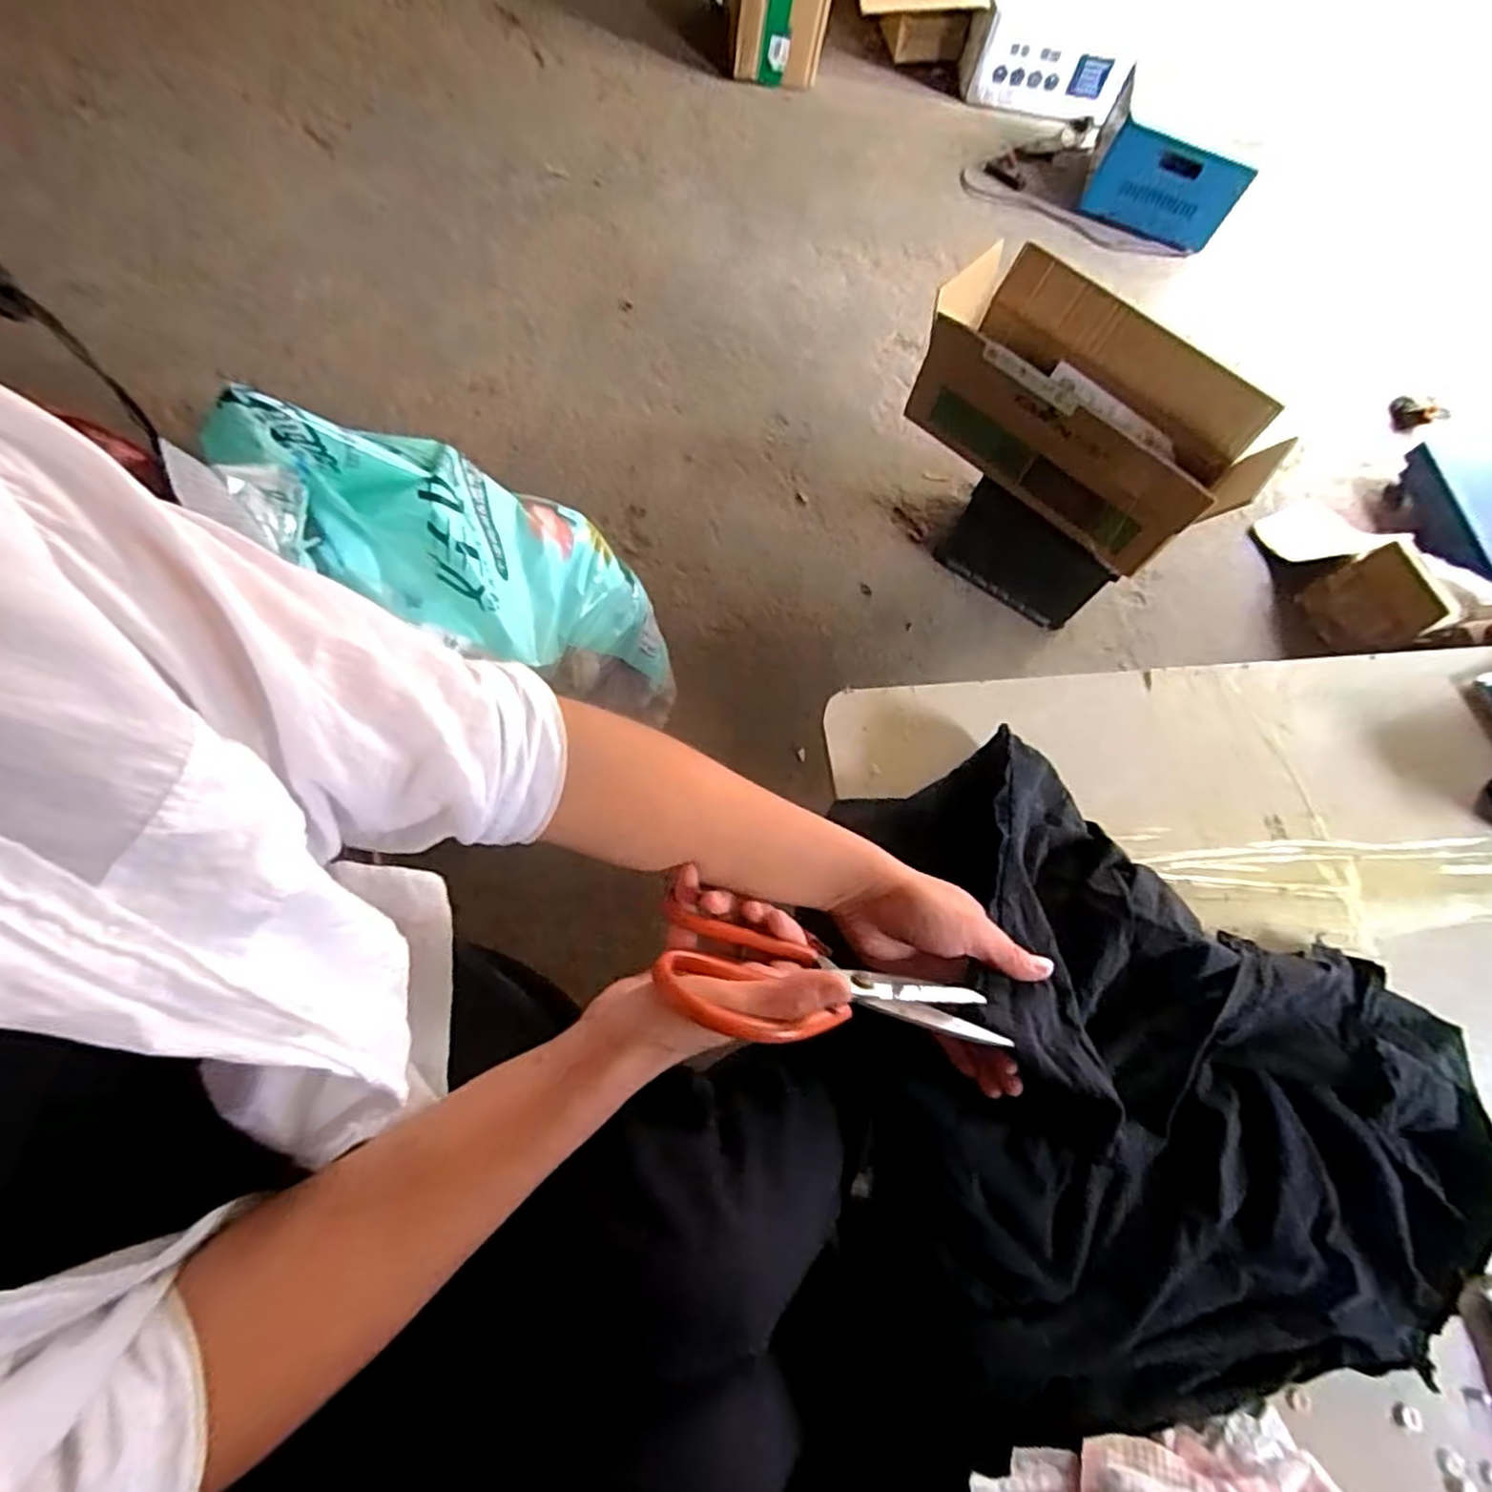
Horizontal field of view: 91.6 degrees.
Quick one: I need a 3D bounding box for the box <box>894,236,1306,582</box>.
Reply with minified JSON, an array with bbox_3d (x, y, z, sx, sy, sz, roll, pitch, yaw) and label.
[{"bbox_3d":[0.424,-0.420,0.923,0.417,0.158,0.193,39,69,8],"label":"box"}]

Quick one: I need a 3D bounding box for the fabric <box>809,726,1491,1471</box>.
[{"bbox_3d":[0.262,0.202,0.443,0.405,0.068,0.375,5,75,-1],"label":"fabric"}]

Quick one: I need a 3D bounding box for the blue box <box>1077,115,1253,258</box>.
[{"bbox_3d":[0.763,-1.016,1.336,0.248,0.159,0.055,20,68,1],"label":"blue box"}]

